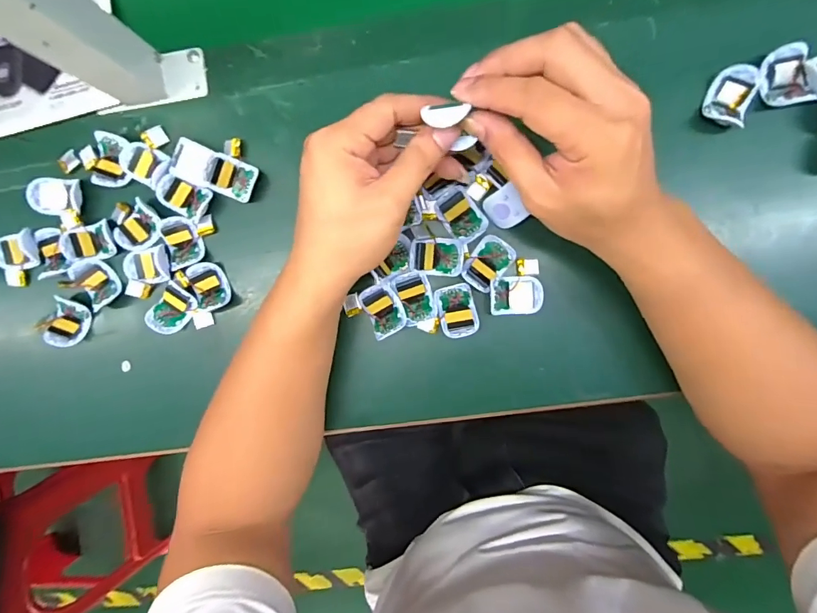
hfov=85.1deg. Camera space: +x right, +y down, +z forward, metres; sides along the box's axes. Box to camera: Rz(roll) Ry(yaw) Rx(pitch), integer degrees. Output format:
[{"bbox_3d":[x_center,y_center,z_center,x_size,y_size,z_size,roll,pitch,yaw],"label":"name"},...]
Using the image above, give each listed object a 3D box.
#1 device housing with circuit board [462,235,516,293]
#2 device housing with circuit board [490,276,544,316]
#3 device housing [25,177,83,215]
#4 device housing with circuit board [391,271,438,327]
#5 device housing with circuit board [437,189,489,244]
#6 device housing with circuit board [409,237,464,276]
[{"bbox_3d":[0.063,-0.034,0.353,0.030,0.009,0.043,36,96,1],"label":"device housing with circuit board"},{"bbox_3d":[0.086,-0.008,0.355,0.041,0.015,0.030,-3,94,5],"label":"device housing with circuit board"},{"bbox_3d":[-0.297,-0.093,0.375,0.037,0.016,0.029,2,94,4],"label":"device housing"},{"bbox_3d":[0.006,-0.008,0.365,0.028,0.015,0.041,-19,93,6],"label":"device housing with circuit board"},{"bbox_3d":[0.044,-0.073,0.356,0.029,0.010,0.040,-34,91,6],"label":"device housing with circuit board"},{"bbox_3d":[0.023,-0.040,0.356,0.041,0.009,0.029,5,95,4],"label":"device housing with circuit board"}]

